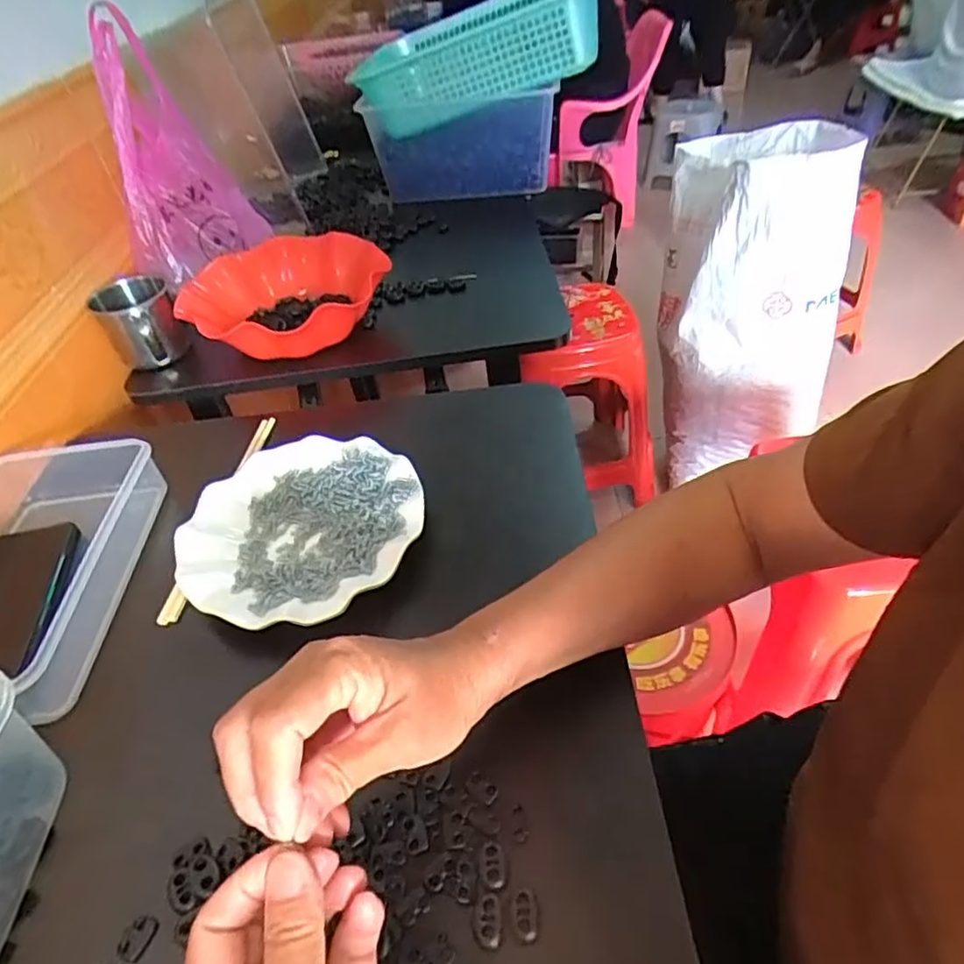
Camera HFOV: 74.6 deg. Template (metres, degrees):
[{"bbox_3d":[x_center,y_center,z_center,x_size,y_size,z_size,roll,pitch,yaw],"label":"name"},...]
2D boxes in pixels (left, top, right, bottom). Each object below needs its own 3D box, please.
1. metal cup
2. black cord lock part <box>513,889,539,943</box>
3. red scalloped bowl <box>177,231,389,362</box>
[{"bbox_3d":[-0.375,-0.172,0.703,0.080,0.077,0.091,-28,48,-23],"label":"metal cup"},{"bbox_3d":[0.020,0.204,0.298,0.011,0.004,0.020,-5,44,-1],"label":"black cord lock part"},{"bbox_3d":[-0.220,-0.208,0.712,0.216,0.072,0.221,-2,44,2],"label":"red scalloped bowl"}]

